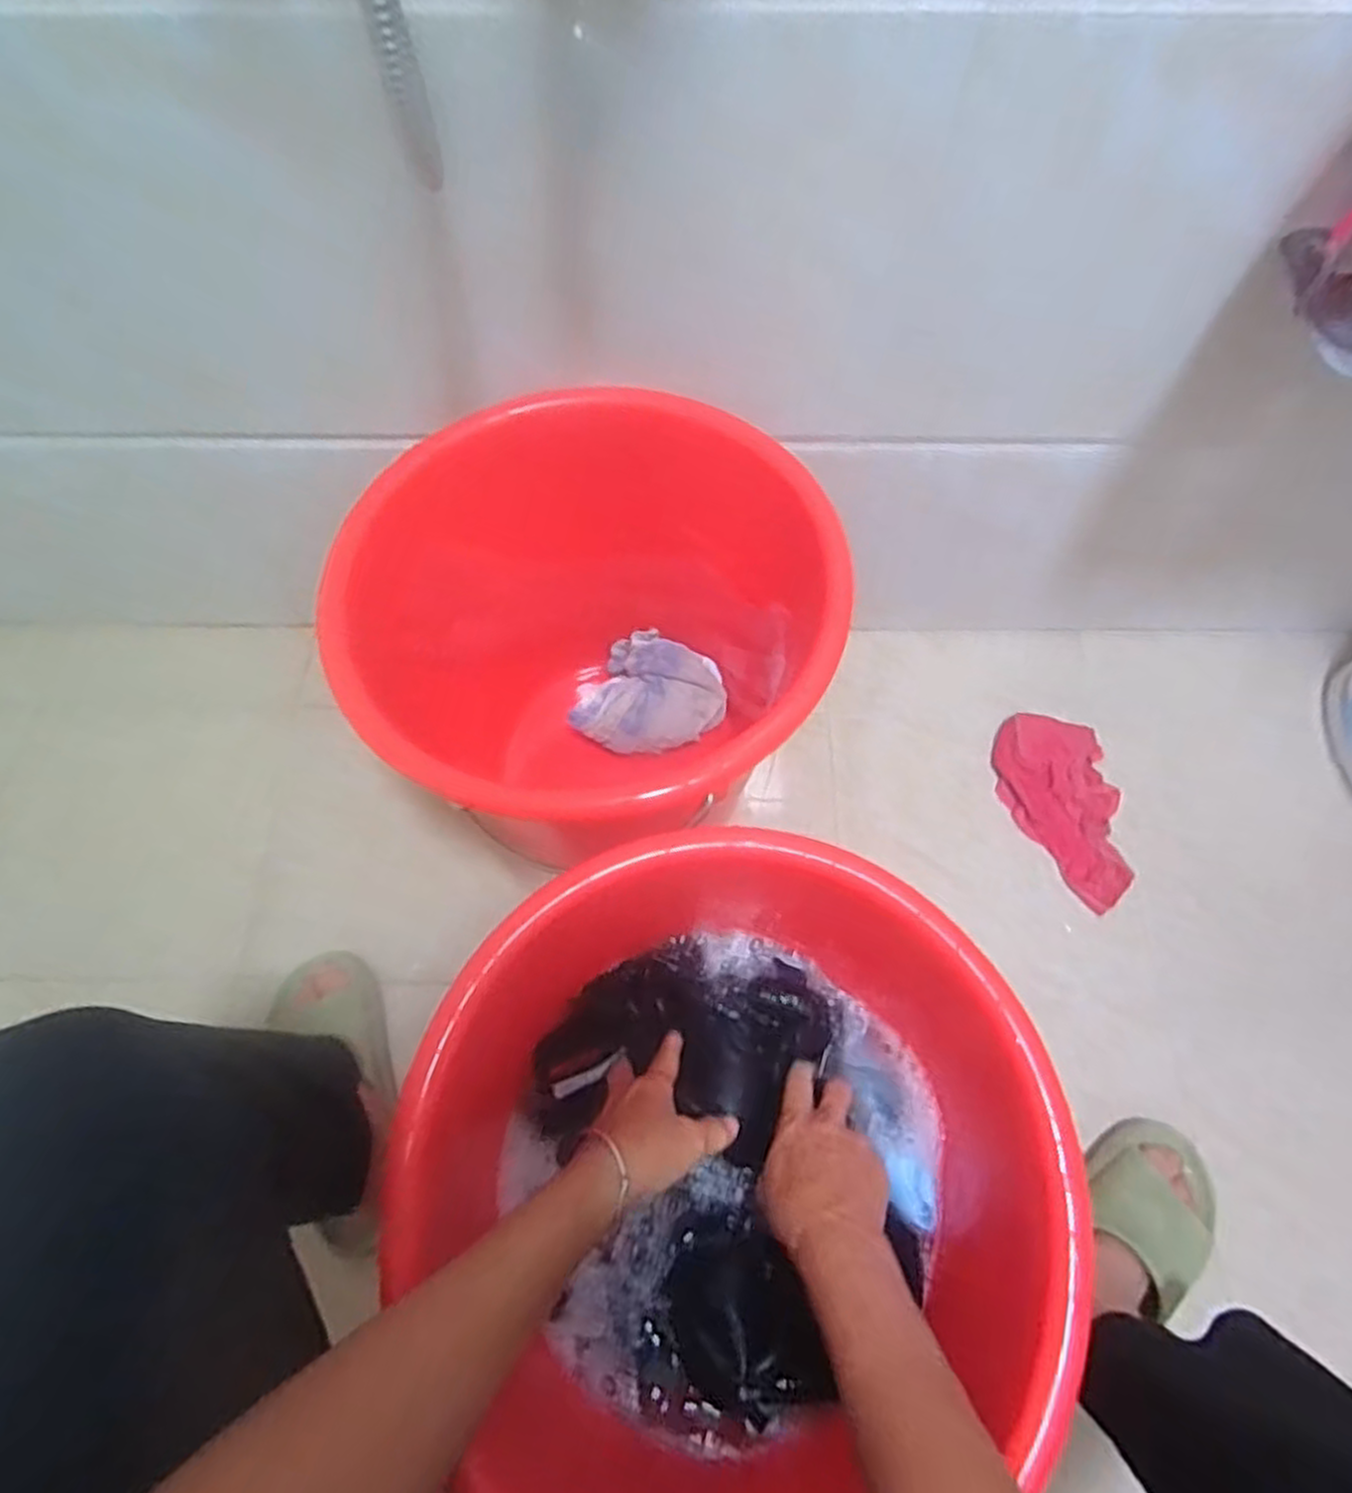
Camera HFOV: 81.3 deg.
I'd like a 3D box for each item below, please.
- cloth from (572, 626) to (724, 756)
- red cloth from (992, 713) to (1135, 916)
[{"bbox_3d":[-0.024,-0.051,0.814,0.148,0.065,0.128,24,68,11],"label":"cloth"},{"bbox_3d":[0.405,0.063,0.818,0.111,0.031,0.197,1,66,1],"label":"red cloth"}]

